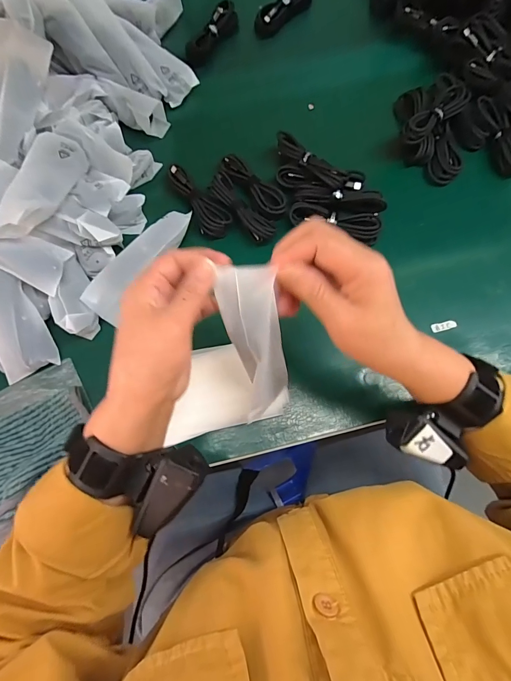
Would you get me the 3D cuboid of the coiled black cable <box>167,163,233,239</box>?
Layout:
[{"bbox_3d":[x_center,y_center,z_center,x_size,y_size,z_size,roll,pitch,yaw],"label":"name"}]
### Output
[{"bbox_3d":[-0.068,-0.176,0.447,0.039,0.022,0.106,-30,76,-7],"label":"coiled black cable"}]

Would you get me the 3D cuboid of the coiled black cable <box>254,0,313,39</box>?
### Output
[{"bbox_3d":[0.044,-0.501,0.534,0.037,0.033,0.112,41,79,11],"label":"coiled black cable"}]

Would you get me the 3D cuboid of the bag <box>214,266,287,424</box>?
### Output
[{"bbox_3d":[0.002,0.005,0.284,0.040,0.138,0.026,-15,40,-3],"label":"bag"}]

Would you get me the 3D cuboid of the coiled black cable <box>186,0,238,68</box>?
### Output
[{"bbox_3d":[-0.063,-0.448,0.524,0.024,0.035,0.104,30,77,9],"label":"coiled black cable"}]

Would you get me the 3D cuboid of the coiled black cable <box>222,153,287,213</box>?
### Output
[{"bbox_3d":[-0.001,-0.197,0.449,0.029,0.012,0.103,-38,77,-9],"label":"coiled black cable"}]

